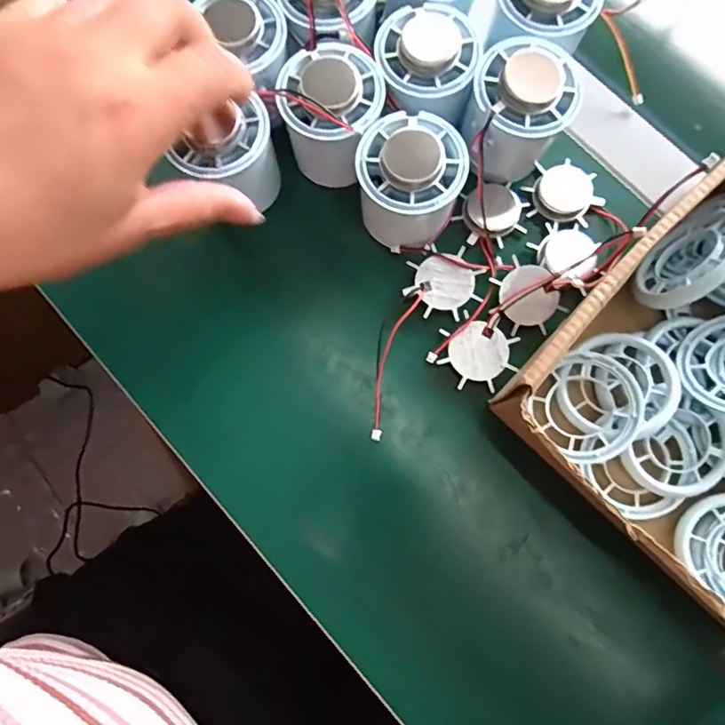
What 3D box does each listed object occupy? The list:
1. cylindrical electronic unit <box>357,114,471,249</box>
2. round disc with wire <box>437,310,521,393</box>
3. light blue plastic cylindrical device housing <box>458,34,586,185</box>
[{"bbox_3d":[0.025,-0.096,0.270,0.052,0.050,0.055,0,79,0],"label":"cylindrical electronic unit"},{"bbox_3d":[0.063,-0.005,0.277,0.041,0.004,0.038,10,79,2],"label":"round disc with wire"},{"bbox_3d":[0.084,-0.134,0.278,0.052,0.052,0.054,0,79,0],"label":"light blue plastic cylindrical device housing"}]

